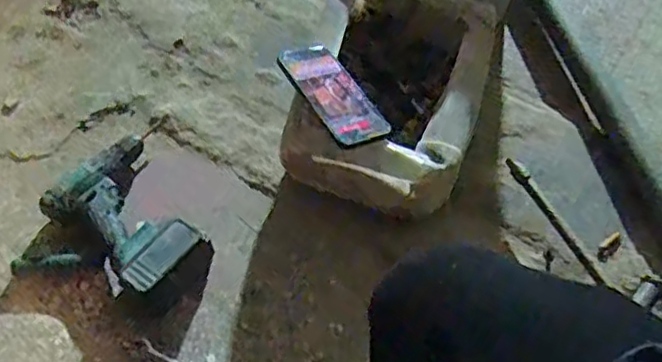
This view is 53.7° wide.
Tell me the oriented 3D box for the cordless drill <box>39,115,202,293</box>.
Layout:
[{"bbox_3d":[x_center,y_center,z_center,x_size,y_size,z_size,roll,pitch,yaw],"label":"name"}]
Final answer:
[{"bbox_3d":[-0.246,0.026,0.878,0.232,0.069,0.199,35,63,20],"label":"cordless drill"}]

